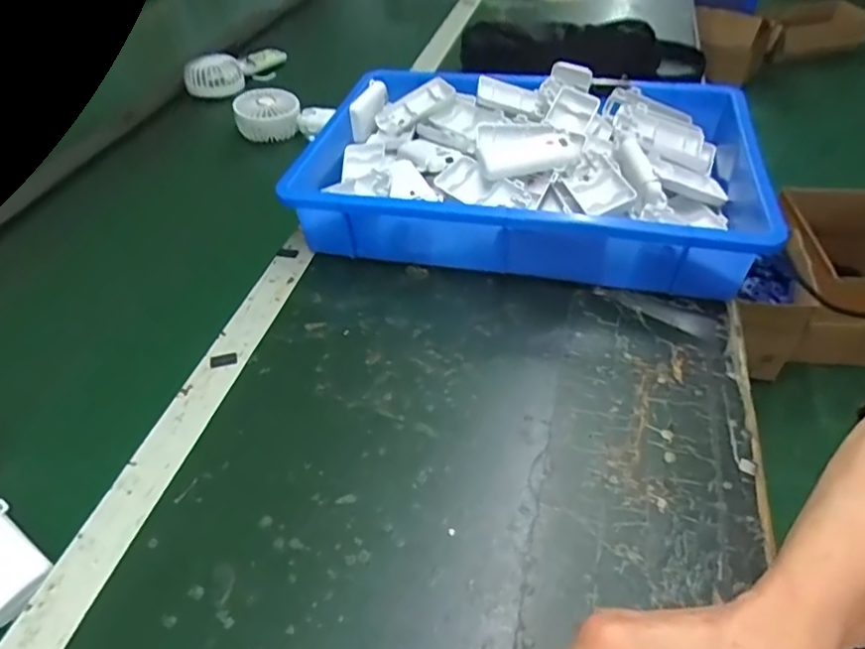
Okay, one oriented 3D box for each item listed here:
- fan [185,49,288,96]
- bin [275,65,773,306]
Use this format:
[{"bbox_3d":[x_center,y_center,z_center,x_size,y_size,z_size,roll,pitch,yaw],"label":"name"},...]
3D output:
[{"bbox_3d":[-0.321,-0.423,0.915,0.069,0.054,0.172,23,52,24],"label":"fan"},{"bbox_3d":[0.106,-0.173,0.607,0.443,0.087,0.310,8,47,11],"label":"bin"}]

